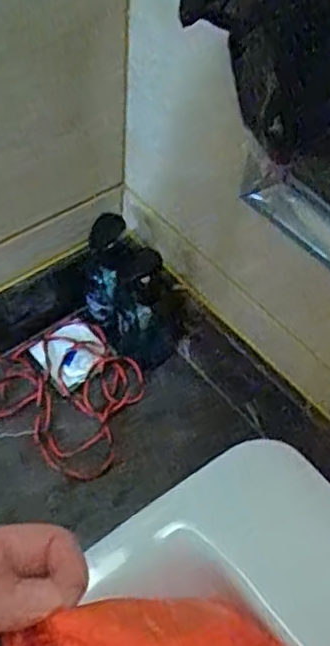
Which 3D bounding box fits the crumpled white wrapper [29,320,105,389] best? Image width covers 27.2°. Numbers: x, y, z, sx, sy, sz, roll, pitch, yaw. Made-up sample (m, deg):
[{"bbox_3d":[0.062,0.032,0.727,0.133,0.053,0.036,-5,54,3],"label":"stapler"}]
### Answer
[{"bbox_3d":[-0.119,0.036,0.852,0.078,0.013,0.081,-29,60,-23],"label":"crumpled white wrapper"}]

